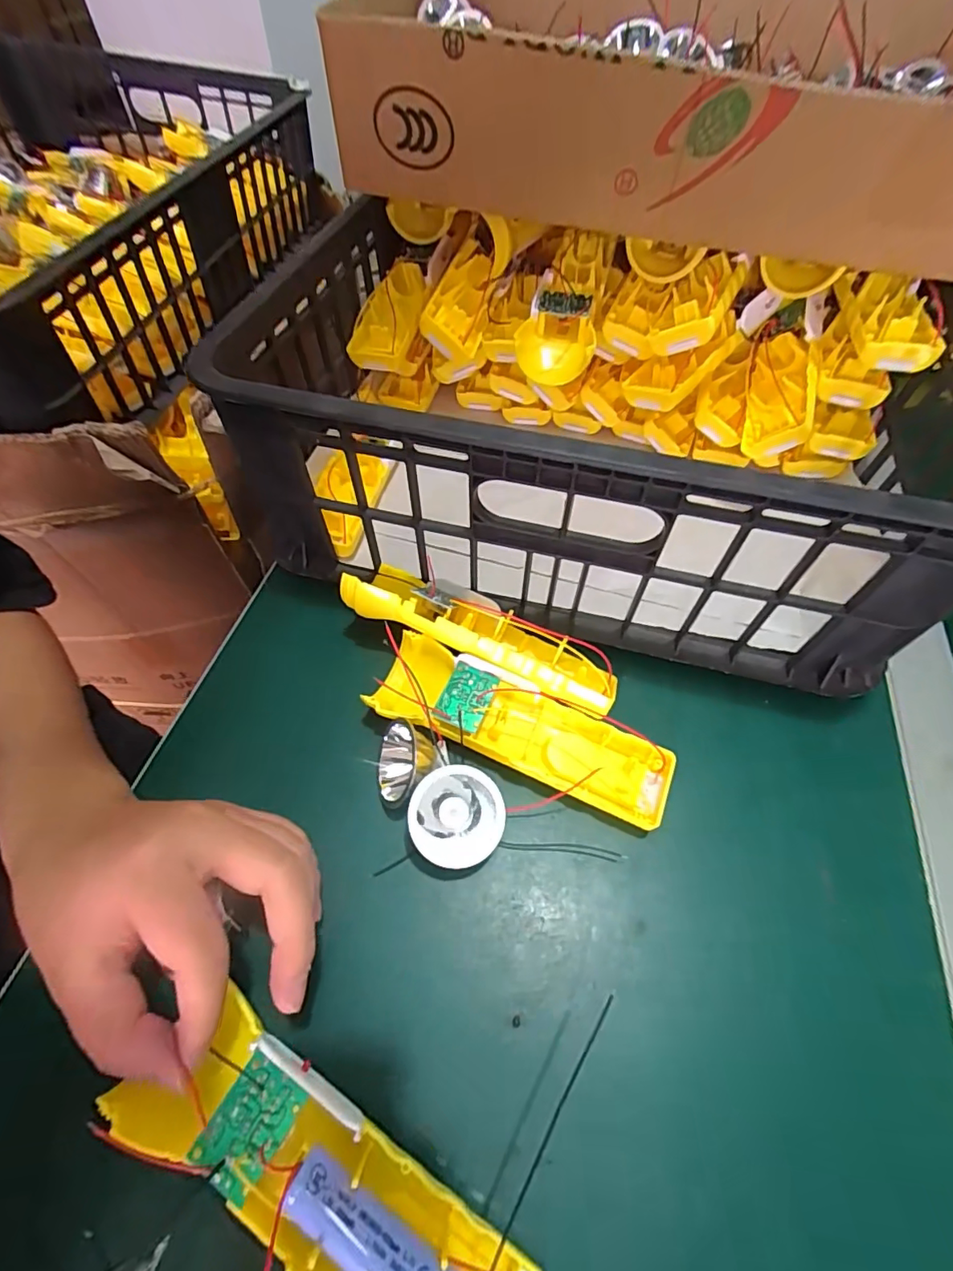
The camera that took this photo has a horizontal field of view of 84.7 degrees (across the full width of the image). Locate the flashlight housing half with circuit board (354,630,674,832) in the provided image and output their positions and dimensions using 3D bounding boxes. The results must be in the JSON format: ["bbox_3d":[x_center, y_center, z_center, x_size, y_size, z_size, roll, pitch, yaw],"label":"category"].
[{"bbox_3d":[0.023,0.051,0.280,0.160,0.029,0.050,22,59,13],"label":"flashlight housing half with circuit board"}]

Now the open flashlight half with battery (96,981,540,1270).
[{"bbox_3d":[-0.051,0.192,0.180,0.155,0.023,0.048,29,64,12],"label":"open flashlight half with battery"}]

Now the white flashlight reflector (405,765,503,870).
[{"bbox_3d":[-0.011,0.088,0.258,0.044,0.023,0.044,1,78,-7],"label":"white flashlight reflector"}]

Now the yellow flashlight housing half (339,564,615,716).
[{"bbox_3d":[0.004,-0.004,0.306,0.163,0.039,0.051,22,57,13],"label":"yellow flashlight housing half"}]

